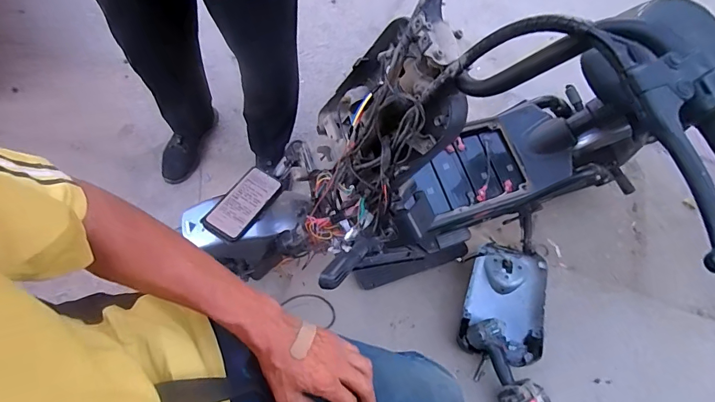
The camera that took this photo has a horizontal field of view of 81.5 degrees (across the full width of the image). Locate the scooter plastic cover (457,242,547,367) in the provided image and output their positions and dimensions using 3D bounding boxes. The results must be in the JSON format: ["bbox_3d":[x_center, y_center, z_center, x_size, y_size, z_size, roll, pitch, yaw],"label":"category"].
[{"bbox_3d":[0.399,0.275,1.143,0.207,0.088,0.309,13,62,2],"label":"scooter plastic cover"}]

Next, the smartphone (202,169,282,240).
[{"bbox_3d":[-0.229,0.004,0.836,0.080,0.019,0.158,36,65,4],"label":"smartphone"}]

